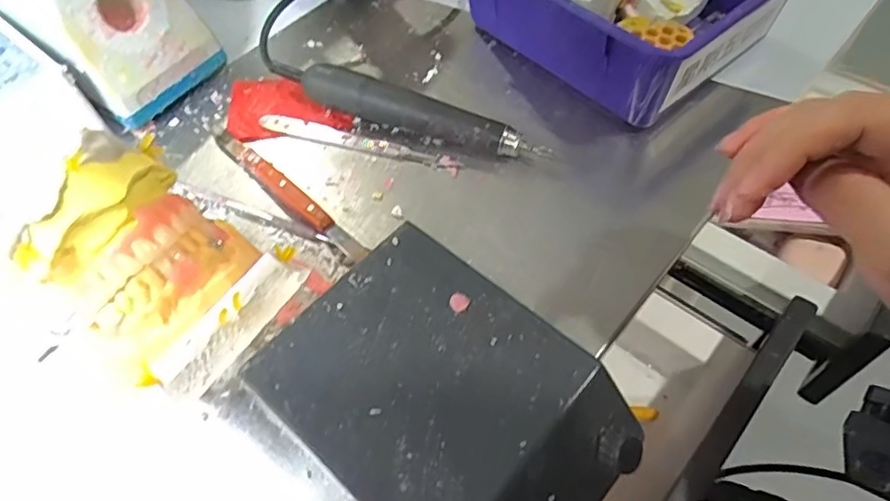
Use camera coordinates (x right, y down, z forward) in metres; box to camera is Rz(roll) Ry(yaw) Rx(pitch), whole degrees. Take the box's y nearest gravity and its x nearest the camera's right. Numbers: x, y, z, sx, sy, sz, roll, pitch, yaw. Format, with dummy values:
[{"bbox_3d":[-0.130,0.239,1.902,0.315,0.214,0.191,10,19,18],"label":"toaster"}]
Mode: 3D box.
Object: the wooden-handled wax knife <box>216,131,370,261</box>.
[{"bbox_3d":[-0.096,-0.036,0.341,0.013,0.013,0.140,-40,62,-21],"label":"wooden-handled wax knife"}]

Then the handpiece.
[{"bbox_3d":[-0.016,-0.081,0.360,0.160,0.025,0.023,21,60,17],"label":"handpiece"}]

